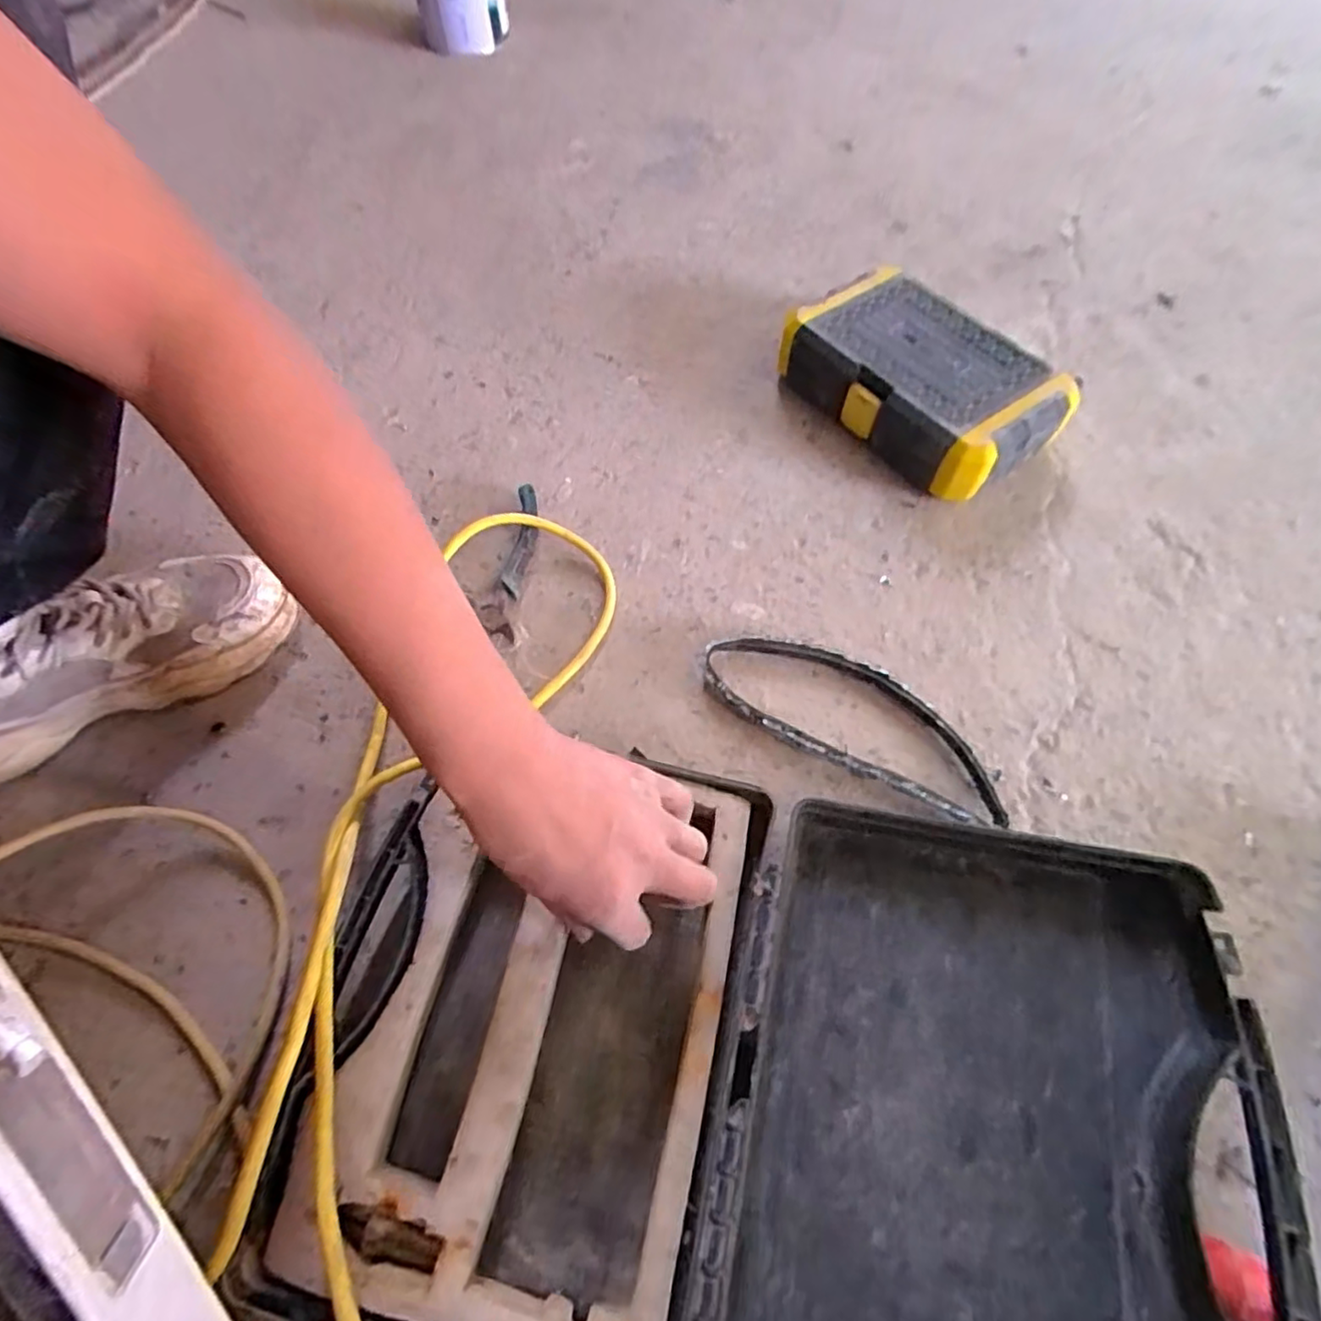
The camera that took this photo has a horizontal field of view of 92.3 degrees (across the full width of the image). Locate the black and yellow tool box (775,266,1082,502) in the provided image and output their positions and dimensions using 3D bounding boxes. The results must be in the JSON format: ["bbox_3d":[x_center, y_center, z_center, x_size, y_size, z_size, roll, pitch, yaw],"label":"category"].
[{"bbox_3d":[0.232,-0.256,0.580,0.161,0.070,0.240,-40,69,-18],"label":"black and yellow tool box"}]

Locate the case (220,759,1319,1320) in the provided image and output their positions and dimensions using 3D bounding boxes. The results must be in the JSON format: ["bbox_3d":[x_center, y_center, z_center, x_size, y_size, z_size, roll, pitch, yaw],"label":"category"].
[{"bbox_3d":[0.039,0.221,0.318,0.449,0.079,0.318,11,63,6],"label":"case"}]

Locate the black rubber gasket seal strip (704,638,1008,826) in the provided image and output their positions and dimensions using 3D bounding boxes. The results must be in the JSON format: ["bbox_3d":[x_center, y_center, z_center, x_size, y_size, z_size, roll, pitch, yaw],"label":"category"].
[{"bbox_3d":[0.133,0.039,0.444,0.215,0.017,0.079,29,66,14],"label":"black rubber gasket seal strip"}]

